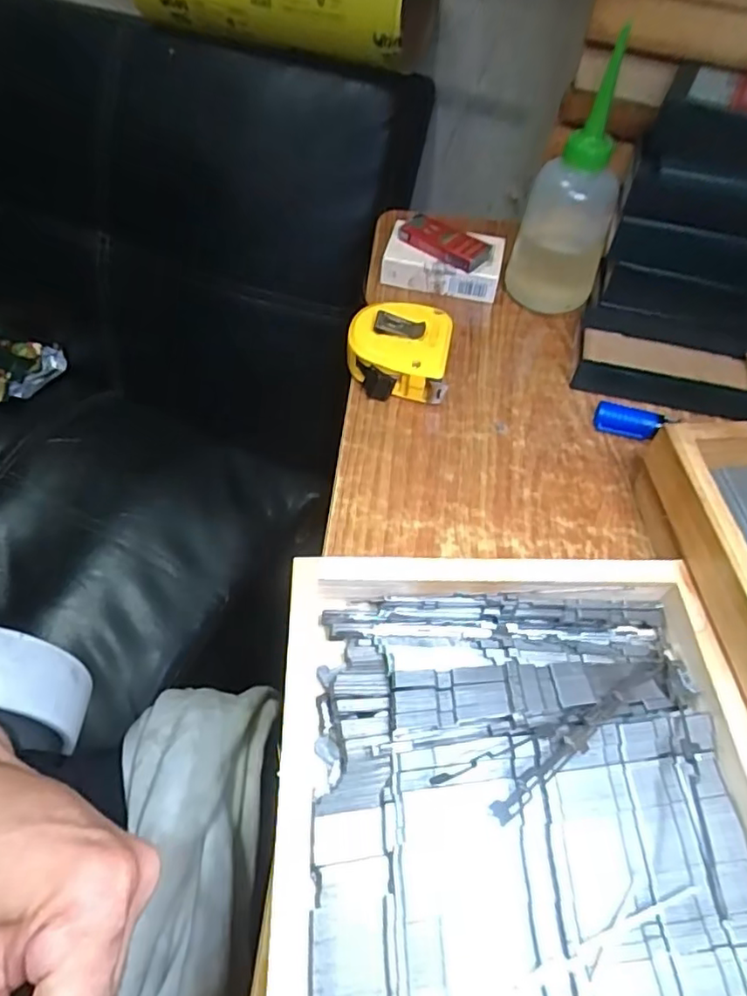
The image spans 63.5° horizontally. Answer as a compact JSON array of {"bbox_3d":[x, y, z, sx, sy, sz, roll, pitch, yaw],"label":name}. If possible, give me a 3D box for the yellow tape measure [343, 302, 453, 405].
[{"bbox_3d":[0.017,-0.096,0.396,0.064,0.032,0.061,2,54,-3],"label":"yellow tape measure"}]

